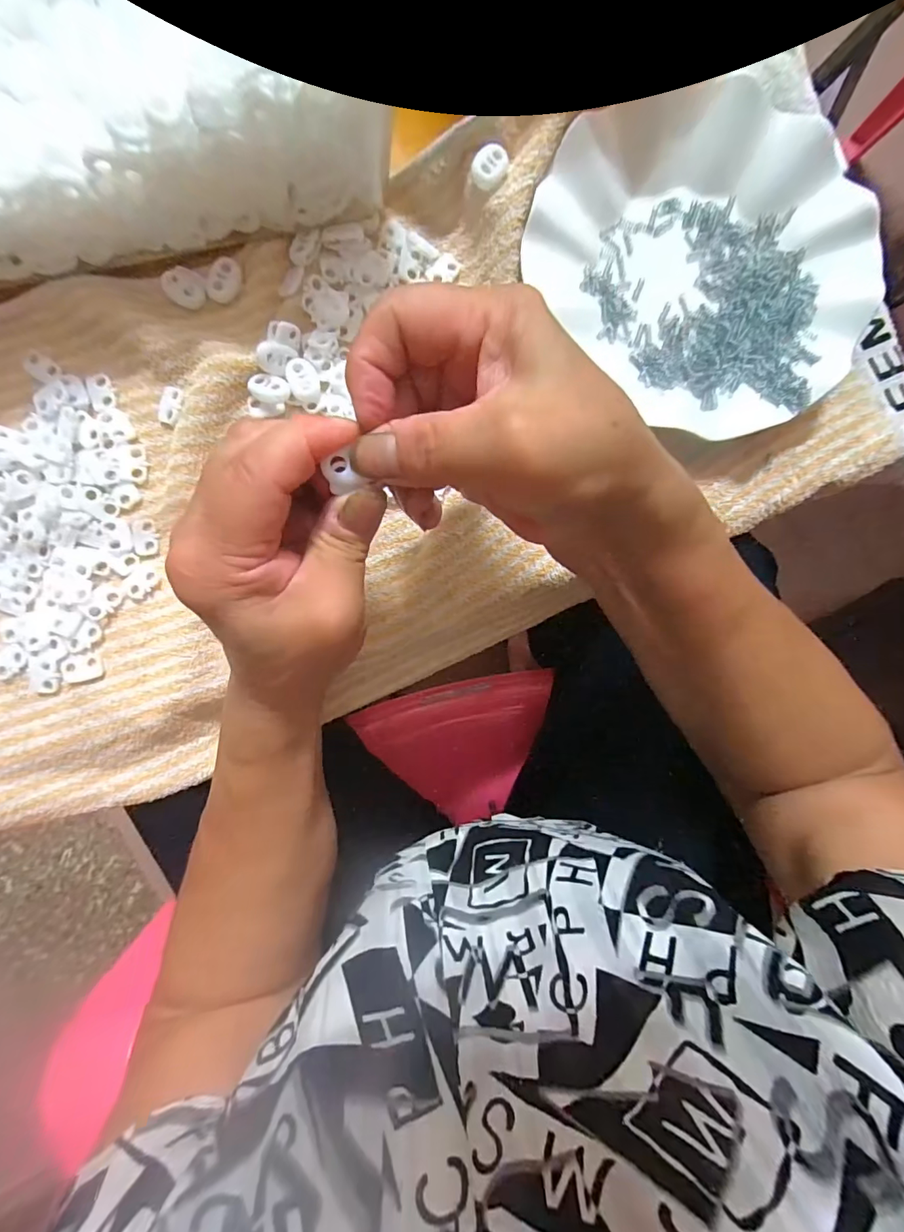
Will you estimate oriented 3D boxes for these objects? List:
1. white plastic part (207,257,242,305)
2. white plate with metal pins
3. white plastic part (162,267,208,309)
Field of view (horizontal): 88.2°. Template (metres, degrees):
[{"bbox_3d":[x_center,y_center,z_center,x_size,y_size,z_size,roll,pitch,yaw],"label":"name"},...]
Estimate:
[{"bbox_3d":[-0.119,-0.176,0.243,0.015,0.004,0.020,15,91,-5],"label":"white plastic part"},{"bbox_3d":[0.141,-0.193,0.252,0.169,0.021,0.178,0,92,-5],"label":"white plate with metal pins"},{"bbox_3d":[-0.140,-0.172,0.244,0.019,0.005,0.020,0,92,-5],"label":"white plastic part"}]

